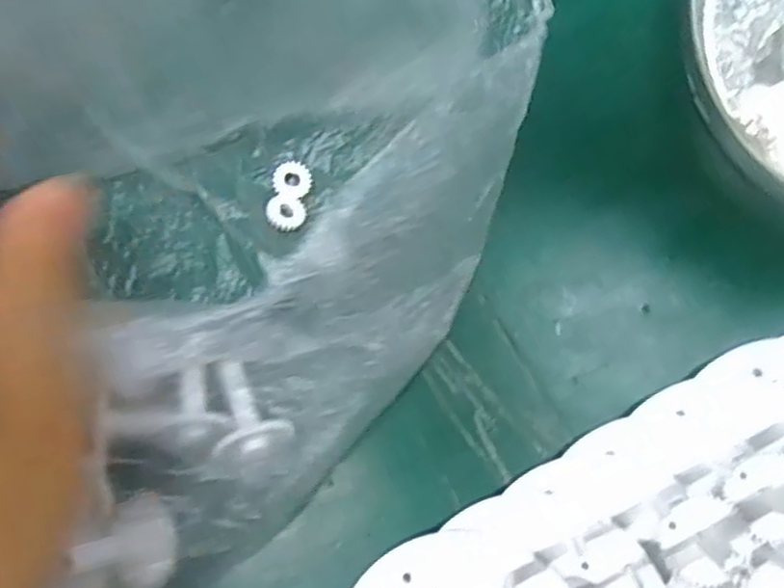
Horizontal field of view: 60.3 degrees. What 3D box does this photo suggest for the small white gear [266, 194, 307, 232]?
[{"bbox_3d":[-0.029,-0.022,0.185,0.010,0.004,0.011,0,77,2],"label":"small white gear"}]

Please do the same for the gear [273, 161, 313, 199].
[{"bbox_3d":[-0.028,-0.032,0.186,0.010,0.004,0.010,9,77,4],"label":"gear"}]

